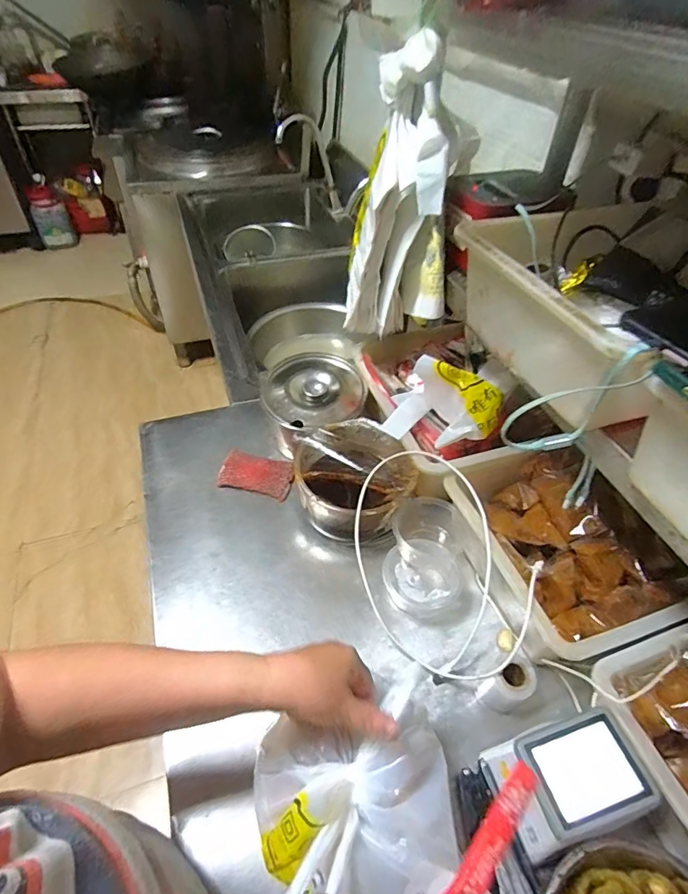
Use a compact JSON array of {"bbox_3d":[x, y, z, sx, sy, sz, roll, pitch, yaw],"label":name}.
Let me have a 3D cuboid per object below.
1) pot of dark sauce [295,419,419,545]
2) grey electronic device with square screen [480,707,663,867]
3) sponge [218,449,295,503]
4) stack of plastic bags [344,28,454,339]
[{"bbox_3d":[0.011,0.054,0.728,0.165,0.094,0.179,2,47,-2],"label":"pot of dark sauce"},{"bbox_3d":[0.217,0.324,0.472,0.116,0.076,0.096,-14,49,-15],"label":"grey electronic device with square screen"},{"bbox_3d":[-0.146,0.043,0.800,0.123,0.013,0.072,12,47,7],"label":"sponge"},{"bbox_3d":[0.085,-0.336,0.691,0.160,0.342,0.137,14,48,9],"label":"stack of plastic bags"}]

